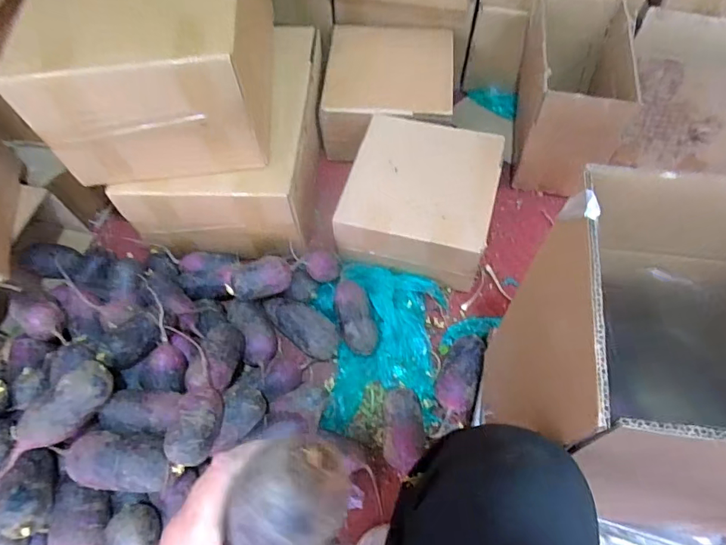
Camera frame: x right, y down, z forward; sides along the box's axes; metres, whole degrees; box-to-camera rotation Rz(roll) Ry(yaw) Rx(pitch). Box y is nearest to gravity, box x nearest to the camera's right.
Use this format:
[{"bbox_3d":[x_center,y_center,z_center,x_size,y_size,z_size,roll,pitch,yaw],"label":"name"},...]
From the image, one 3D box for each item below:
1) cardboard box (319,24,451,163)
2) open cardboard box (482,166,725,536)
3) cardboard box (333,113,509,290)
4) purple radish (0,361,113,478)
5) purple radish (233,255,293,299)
[{"bbox_3d":[0.054,-0.378,1.003,0.254,0.128,0.261,4,61,5],"label":"cardboard box"},{"bbox_3d":[0.307,0.087,0.423,0.324,0.279,0.194,6,62,6],"label":"open cardboard box"},{"bbox_3d":[0.106,-0.126,0.868,0.249,0.146,0.254,15,63,11],"label":"cardboard box"},{"bbox_3d":[-0.391,0.193,0.604,0.049,0.058,0.174,35,68,19],"label":"purple radish"},{"bbox_3d":[-0.170,0.009,0.803,0.101,0.049,0.060,-19,62,-8],"label":"purple radish"}]

